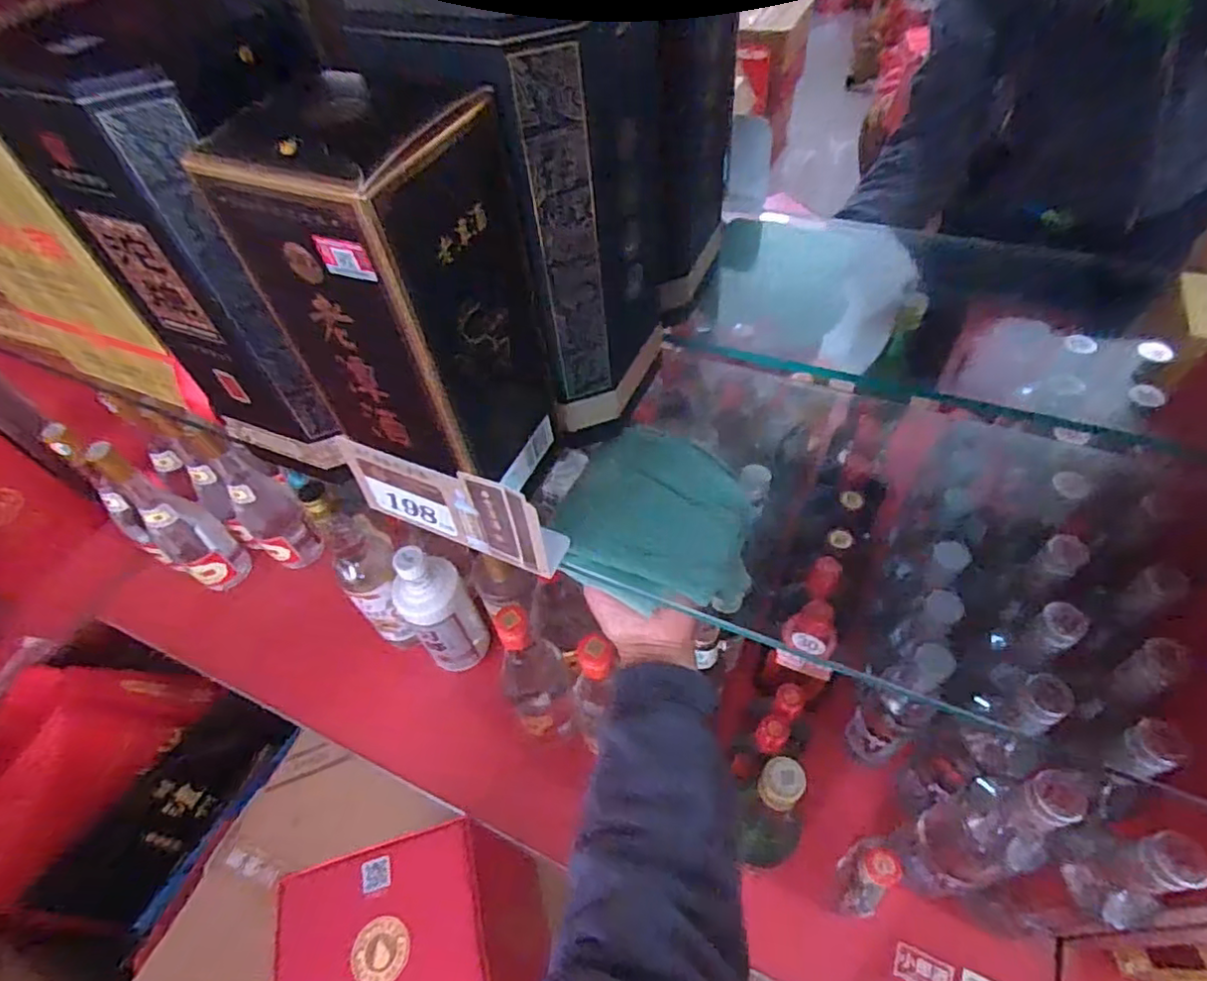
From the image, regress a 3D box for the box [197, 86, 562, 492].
[{"bbox_3d":[-0.112,-0.100,0.372,0.116,0.221,0.110,19,57,19],"label":"box"}]

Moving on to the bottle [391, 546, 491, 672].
[{"bbox_3d":[-0.186,0.139,0.716,0.075,0.205,0.060,-27,55,-14],"label":"bottle"}]

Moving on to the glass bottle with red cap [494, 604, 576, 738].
[{"bbox_3d":[-0.071,0.181,0.634,0.057,0.200,0.074,-17,53,-7],"label":"glass bottle with red cap"}]

